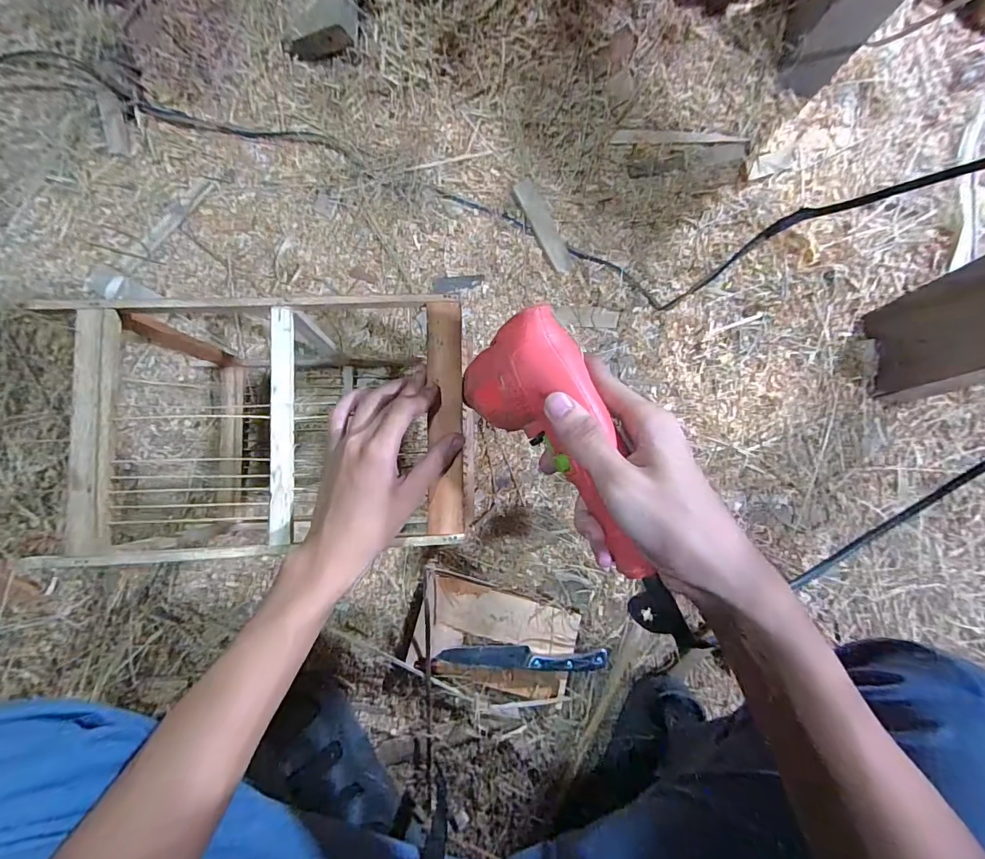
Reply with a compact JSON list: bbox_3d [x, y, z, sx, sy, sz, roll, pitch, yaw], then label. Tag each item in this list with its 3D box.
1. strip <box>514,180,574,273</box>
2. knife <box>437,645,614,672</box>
[{"bbox_3d":[0.071,-0.279,0.628,0.029,0.006,0.137,-26,86,-6],"label":"strip"},{"bbox_3d":[0.037,0.277,0.554,0.204,0.012,0.028,3,84,-4],"label":"knife"}]

